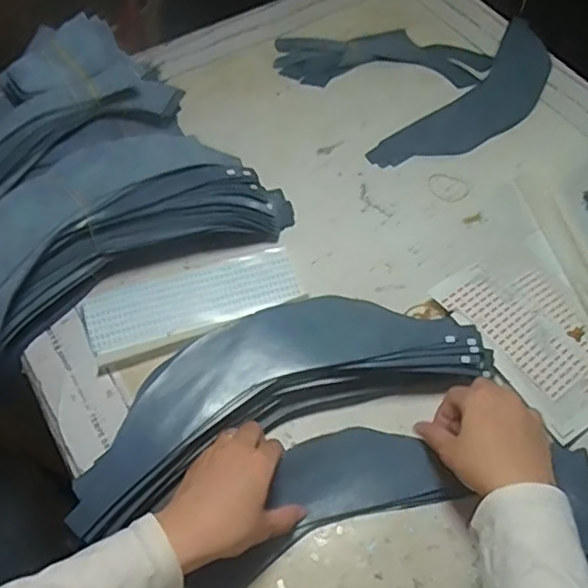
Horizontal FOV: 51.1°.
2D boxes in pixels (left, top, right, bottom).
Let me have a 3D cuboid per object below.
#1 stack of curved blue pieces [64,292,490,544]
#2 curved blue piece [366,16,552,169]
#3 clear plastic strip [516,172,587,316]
[{"bbox_3d":[-0.016,0.077,0.514,0.347,0.054,0.113,-21,61,-13],"label":"stack of curved blue pieces"},{"bbox_3d":[0.229,-0.234,0.749,0.097,0.004,0.326,38,65,21],"label":"curved blue piece"},{"bbox_3d":[0.279,-0.047,0.628,0.034,0.006,0.202,-14,58,-1],"label":"clear plastic strip"}]

